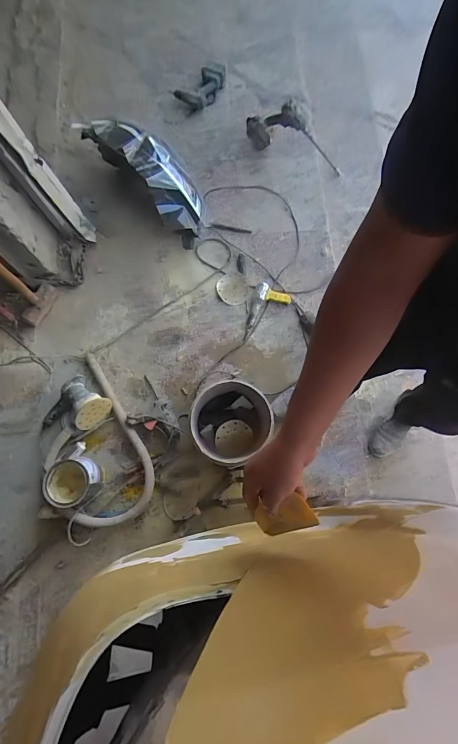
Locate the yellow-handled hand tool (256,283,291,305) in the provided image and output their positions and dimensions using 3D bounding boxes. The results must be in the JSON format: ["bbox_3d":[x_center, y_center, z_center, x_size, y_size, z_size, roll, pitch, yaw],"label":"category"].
[{"bbox_3d":[0.180,-0.312,1.437,0.151,0.050,0.079,22,77,5],"label":"yellow-handled hand tool"}]

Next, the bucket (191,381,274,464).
[{"bbox_3d":[0.011,0.175,1.199,0.262,0.236,0.245,-27,78,-7],"label":"bucket"}]

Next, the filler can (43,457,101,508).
[{"bbox_3d":[-0.528,0.374,1.195,0.165,0.147,0.153,0,76,0],"label":"filler can"}]

